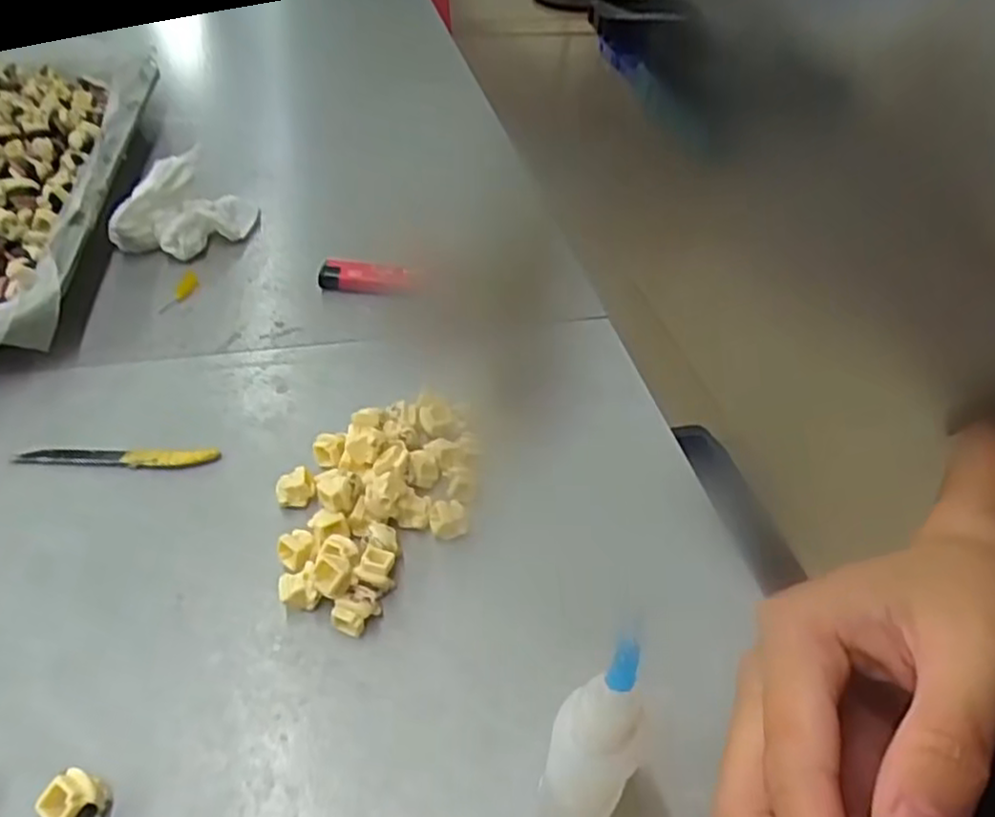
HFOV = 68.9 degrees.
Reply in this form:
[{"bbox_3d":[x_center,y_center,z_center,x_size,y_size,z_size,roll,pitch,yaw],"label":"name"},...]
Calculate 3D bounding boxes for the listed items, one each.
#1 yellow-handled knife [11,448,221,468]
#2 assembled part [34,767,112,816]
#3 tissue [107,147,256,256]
[{"bbox_3d":[-0.160,0.020,0.306,0.081,0.005,0.012,2,43,-6],"label":"yellow-handled knife"},{"bbox_3d":[-0.120,0.113,0.207,0.014,0.014,0.016,25,46,19],"label":"assembled part"},{"bbox_3d":[-0.176,-0.115,0.416,0.082,0.042,0.040,-32,55,-34],"label":"tissue"}]

